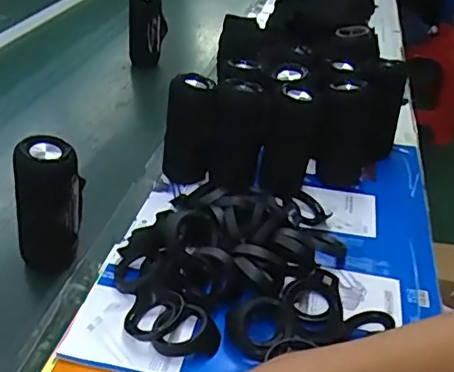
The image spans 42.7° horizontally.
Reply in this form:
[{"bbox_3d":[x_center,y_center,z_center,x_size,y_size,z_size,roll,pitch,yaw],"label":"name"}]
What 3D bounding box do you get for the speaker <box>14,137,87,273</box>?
[{"bbox_3d":[-0.198,0.021,0.654,0.062,0.142,0.055,12,33,14],"label":"speaker"}]

